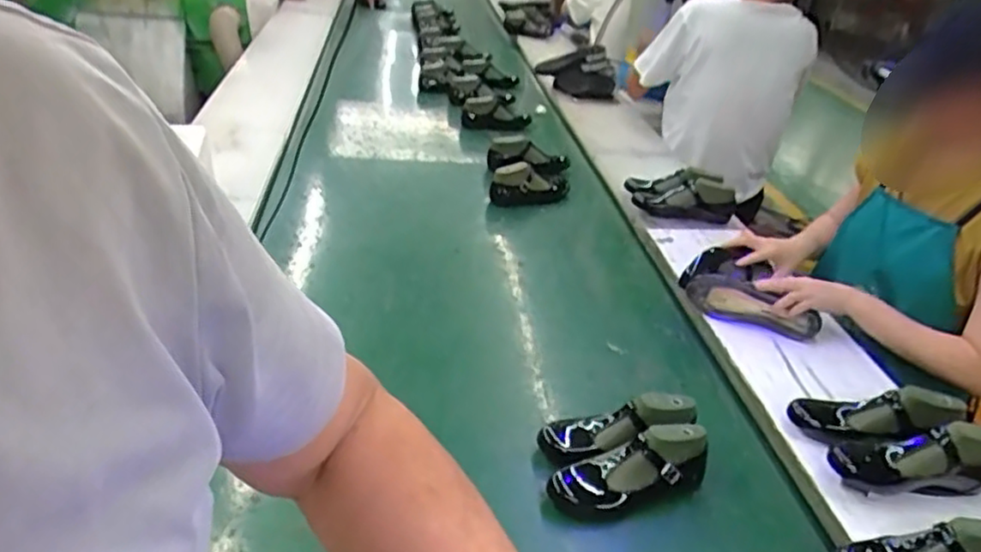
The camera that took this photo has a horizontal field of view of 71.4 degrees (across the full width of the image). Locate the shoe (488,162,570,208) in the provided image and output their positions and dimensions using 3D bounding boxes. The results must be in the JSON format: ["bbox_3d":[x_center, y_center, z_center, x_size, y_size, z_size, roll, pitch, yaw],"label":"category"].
[{"bbox_3d":[0.111,-0.236,1.809,0.254,0.125,0.107,0,29,-36],"label":"shoe"}]

